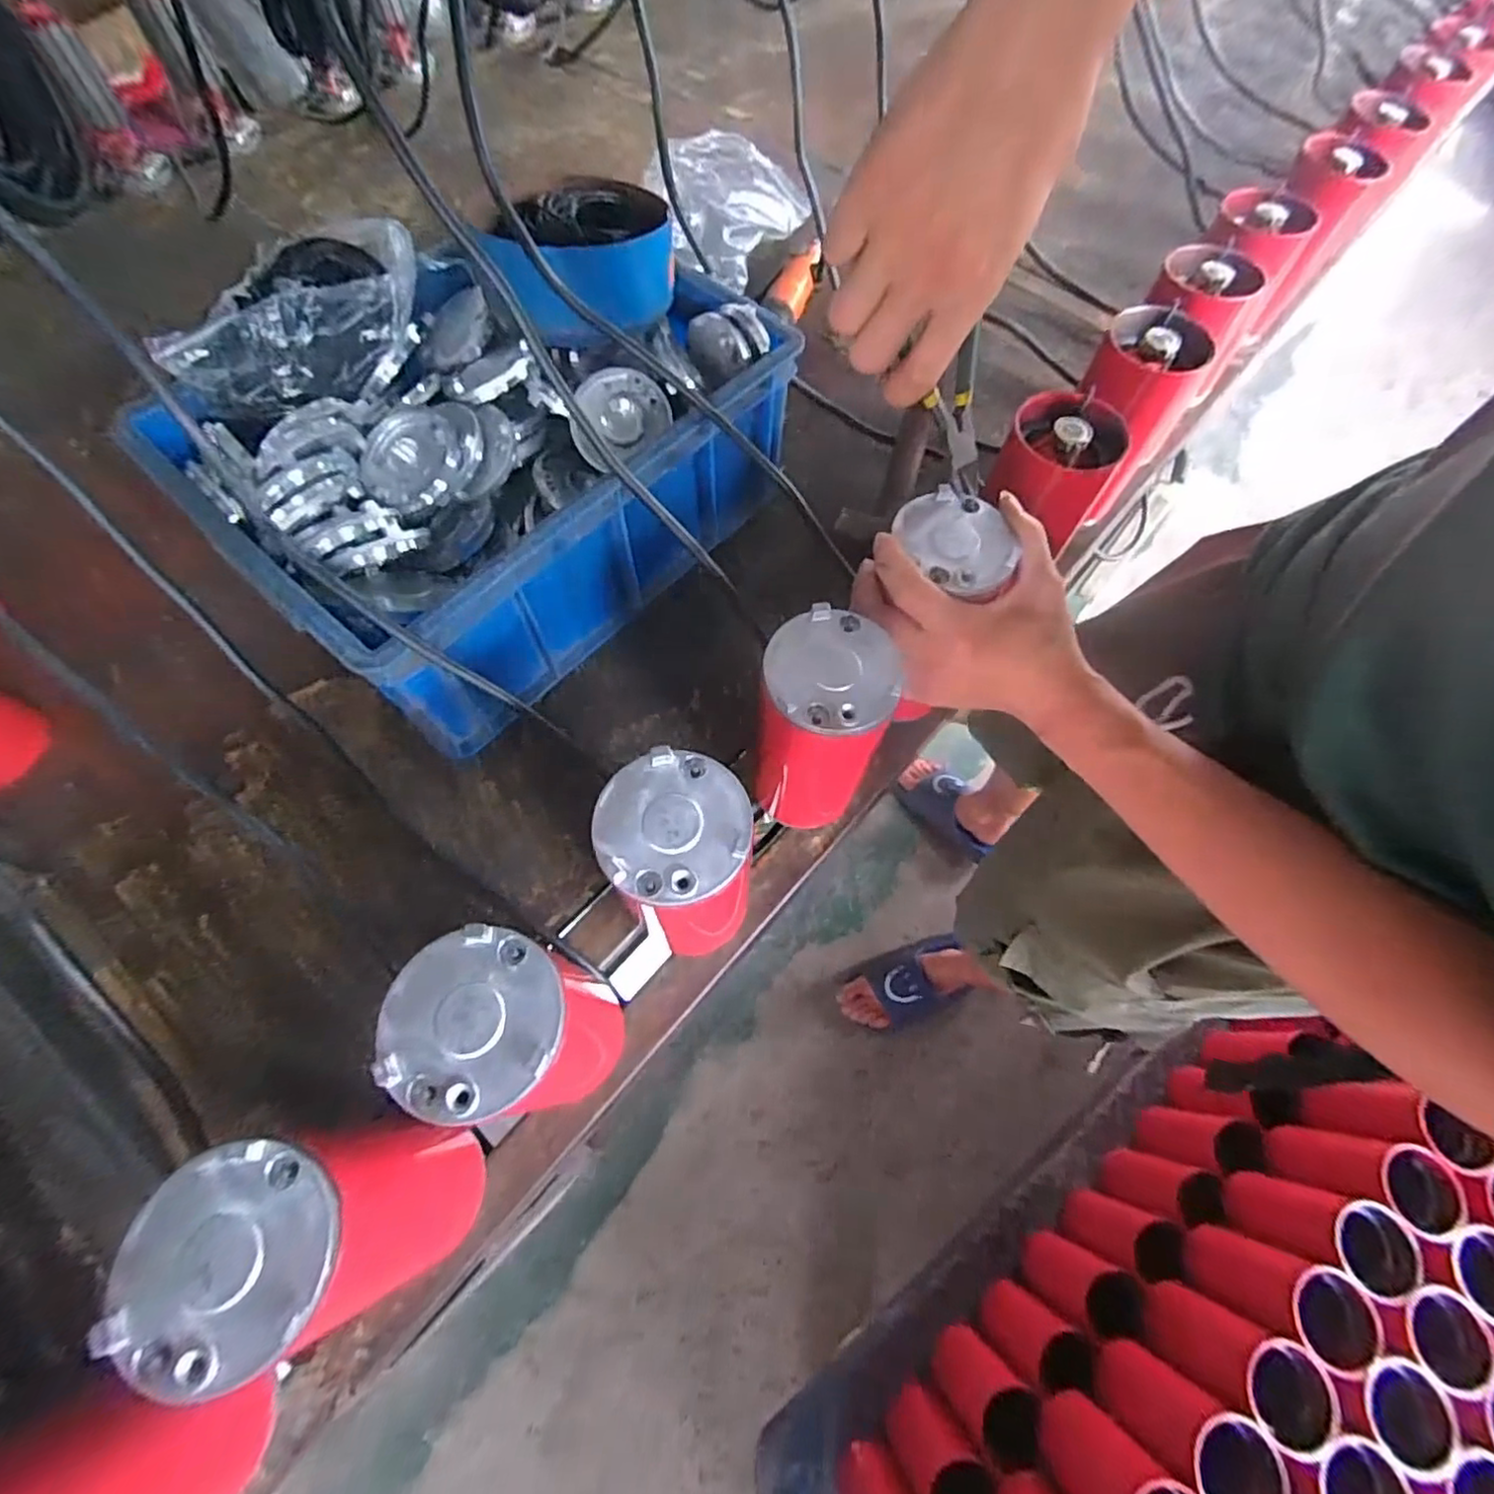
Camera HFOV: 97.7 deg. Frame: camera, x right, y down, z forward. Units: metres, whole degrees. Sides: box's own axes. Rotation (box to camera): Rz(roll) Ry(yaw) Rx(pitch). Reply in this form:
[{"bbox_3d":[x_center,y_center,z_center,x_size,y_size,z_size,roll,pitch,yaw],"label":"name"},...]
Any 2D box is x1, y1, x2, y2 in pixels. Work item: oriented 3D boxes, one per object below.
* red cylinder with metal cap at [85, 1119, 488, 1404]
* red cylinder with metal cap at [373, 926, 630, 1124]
[{"bbox_3d":[-0.190,0.221,0.310,0.082,0.173,0.076,-3,65,-3],"label":"red cylinder with metal cap"},{"bbox_3d":[-0.116,0.148,0.348,0.075,0.174,0.071,1,65,-2],"label":"red cylinder with metal cap"}]

